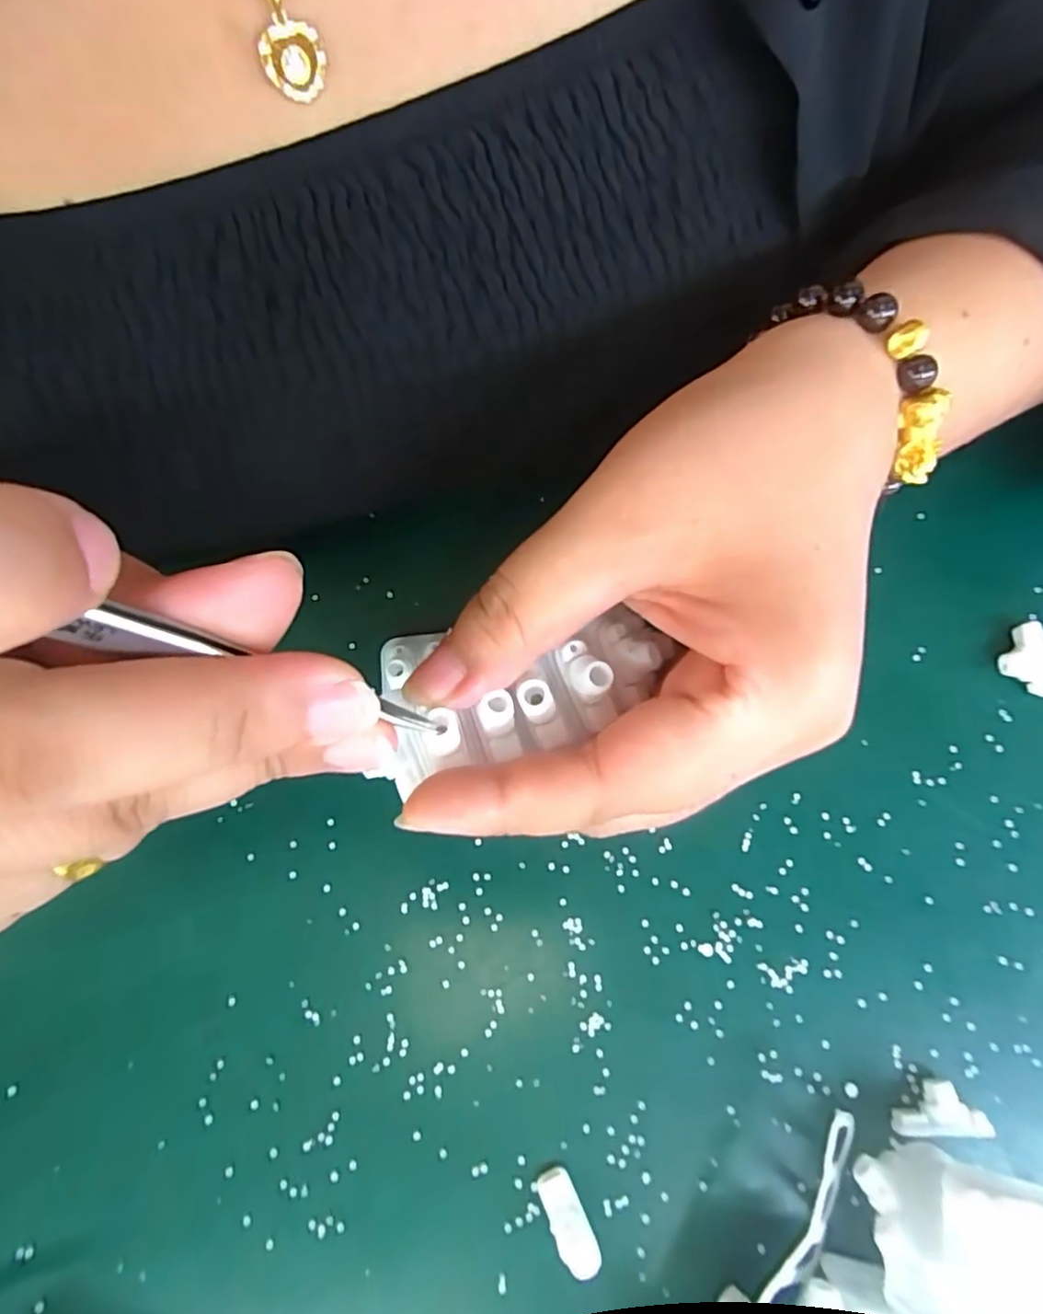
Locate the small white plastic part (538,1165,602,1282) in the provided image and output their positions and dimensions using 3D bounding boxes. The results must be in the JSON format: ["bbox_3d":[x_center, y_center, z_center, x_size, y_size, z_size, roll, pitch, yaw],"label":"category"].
[{"bbox_3d":[0.012,0.145,0.165,0.010,0.004,0.023,-24,74,-5],"label":"small white plastic part"}]

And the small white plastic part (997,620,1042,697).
[{"bbox_3d":[0.156,0.001,0.201,0.012,0.010,0.023,-2,73,1],"label":"small white plastic part"}]

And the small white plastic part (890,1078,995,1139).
[{"bbox_3d":[0.109,0.118,0.169,0.023,0.007,0.013,7,74,4],"label":"small white plastic part"}]

